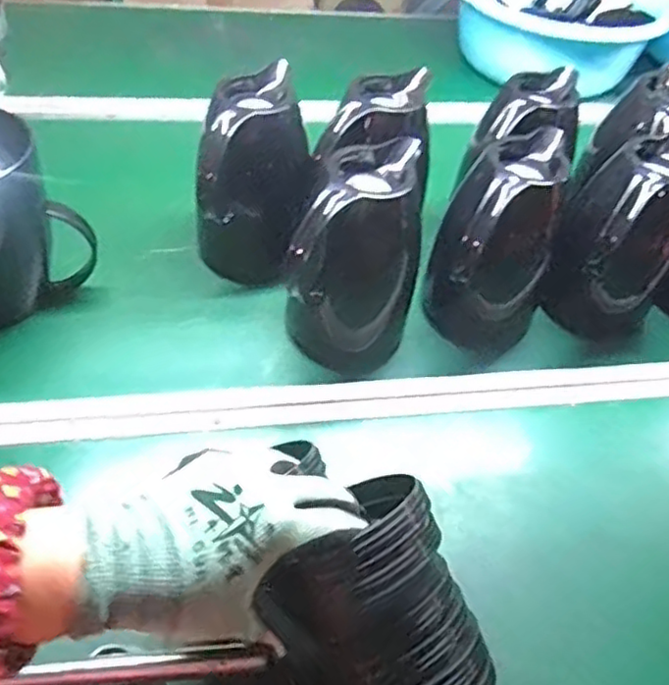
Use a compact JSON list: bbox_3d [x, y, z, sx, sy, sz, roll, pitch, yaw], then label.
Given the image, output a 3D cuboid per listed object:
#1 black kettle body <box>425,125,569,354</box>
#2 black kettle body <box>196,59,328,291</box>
[{"bbox_3d":[0.163,-0.093,0.683,0.121,0.198,0.135,21,48,12],"label":"black kettle body"},{"bbox_3d":[-0.083,-0.168,0.710,0.119,0.195,0.125,10,47,2],"label":"black kettle body"}]

